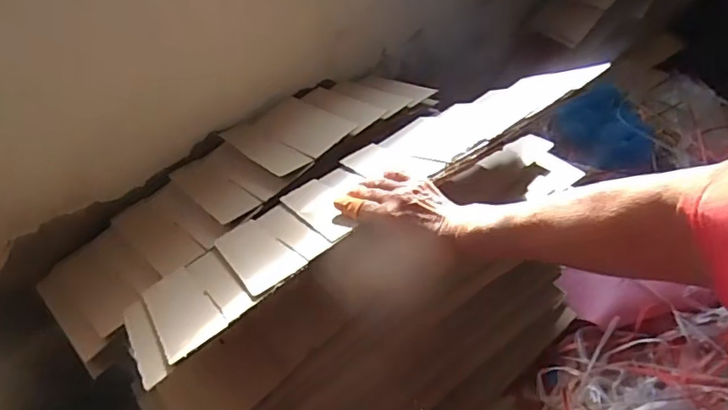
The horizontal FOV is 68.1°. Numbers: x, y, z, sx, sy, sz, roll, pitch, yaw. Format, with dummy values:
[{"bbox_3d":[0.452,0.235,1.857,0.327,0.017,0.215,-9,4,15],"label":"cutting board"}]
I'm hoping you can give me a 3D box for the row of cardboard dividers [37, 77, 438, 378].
[{"bbox_3d":[-0.159,-0.052,0.792,0.196,0.071,0.632,30,54,34],"label":"row of cardboard dividers"}]

